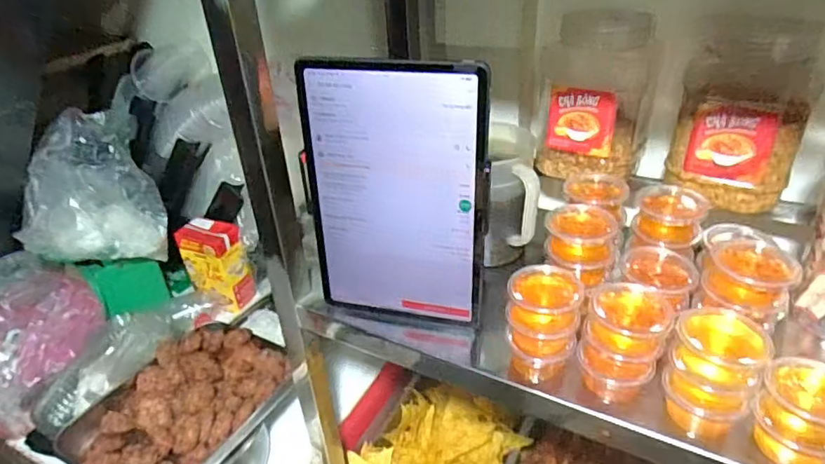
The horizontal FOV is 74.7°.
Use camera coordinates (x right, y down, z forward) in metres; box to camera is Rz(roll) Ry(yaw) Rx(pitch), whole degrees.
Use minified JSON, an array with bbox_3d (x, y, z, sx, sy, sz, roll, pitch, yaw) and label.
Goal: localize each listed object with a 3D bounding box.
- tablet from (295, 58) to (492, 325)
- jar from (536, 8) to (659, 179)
[{"bbox_3d":[-0.016,-0.027,0.490,0.164,0.249,0.012,7,30,14],"label":"tablet"},{"bbox_3d":[0.202,-0.161,0.604,0.105,0.158,0.127,3,34,12],"label":"jar"}]

